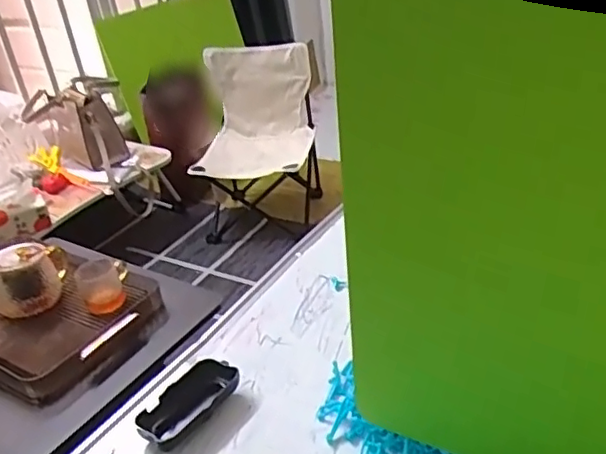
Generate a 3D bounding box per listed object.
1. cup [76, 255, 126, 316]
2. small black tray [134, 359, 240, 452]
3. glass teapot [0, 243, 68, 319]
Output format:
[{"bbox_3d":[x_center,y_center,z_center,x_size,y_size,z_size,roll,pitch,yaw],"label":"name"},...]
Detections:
[{"bbox_3d":[-0.302,0.086,0.949,0.069,0.054,0.054,-7,31,2],"label":"cup"},{"bbox_3d":[-0.116,0.173,0.624,0.055,0.027,0.115,16,36,35],"label":"small black tray"},{"bbox_3d":[-0.418,0.073,0.961,0.113,0.083,0.110,-20,33,-19],"label":"glass teapot"}]

